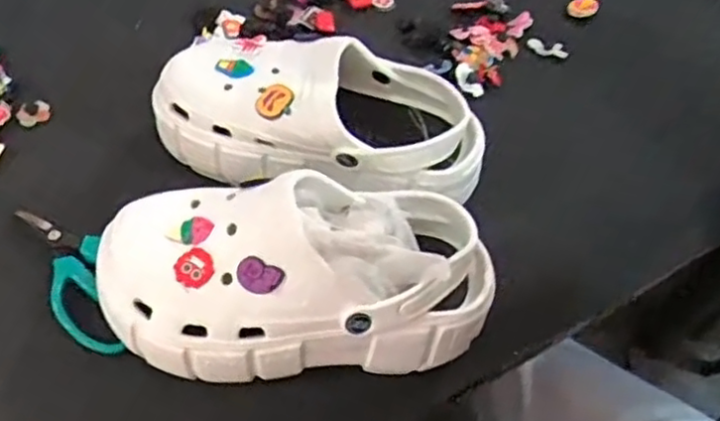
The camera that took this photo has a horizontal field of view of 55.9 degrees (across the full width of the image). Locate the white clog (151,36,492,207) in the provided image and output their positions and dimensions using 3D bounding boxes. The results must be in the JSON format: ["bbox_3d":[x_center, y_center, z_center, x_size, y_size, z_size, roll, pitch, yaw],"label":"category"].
[{"bbox_3d":[-0.030,-0.064,0.517,0.244,0.092,0.095,15,58,7],"label":"white clog"}]

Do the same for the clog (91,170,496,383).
[{"bbox_3d":[-0.040,0.039,0.425,0.245,0.087,0.104,0,57,-3],"label":"clog"}]

